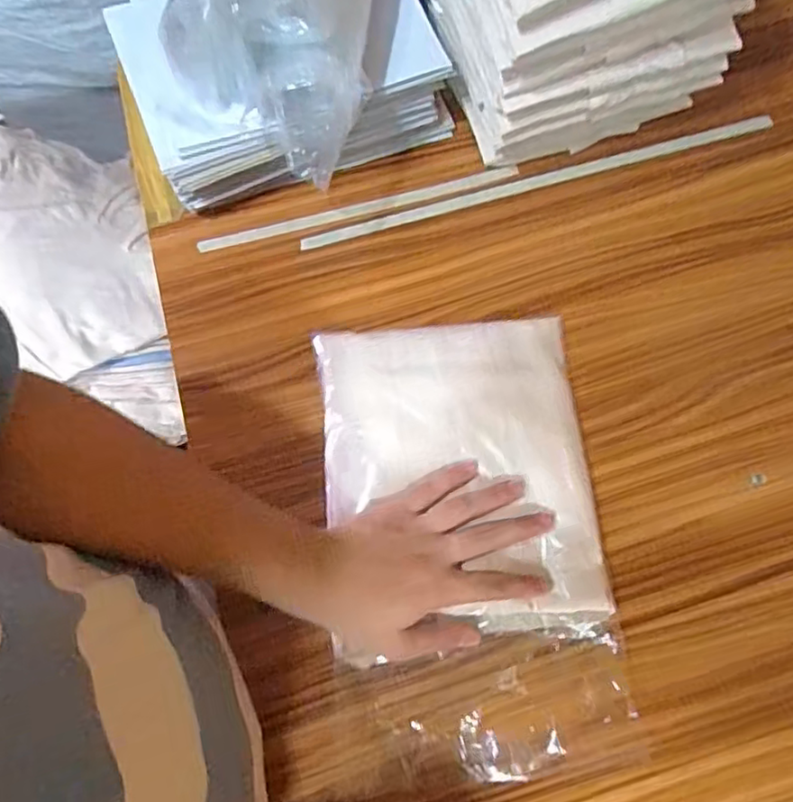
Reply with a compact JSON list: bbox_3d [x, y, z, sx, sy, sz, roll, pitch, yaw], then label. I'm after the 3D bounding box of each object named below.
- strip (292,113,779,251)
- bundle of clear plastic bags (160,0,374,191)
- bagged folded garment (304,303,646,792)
[{"bbox_3d":[0.138,-0.216,0.613,0.473,0.007,0.016,-16,70,-3],"label":"strip"},{"bbox_3d":[-0.089,-0.366,0.539,0.154,0.116,0.303,13,71,7],"label":"bundle of clear plastic bags"},{"bbox_3d":[0.054,0.100,0.485,0.206,0.039,0.343,-6,70,0],"label":"bagged folded garment"}]

